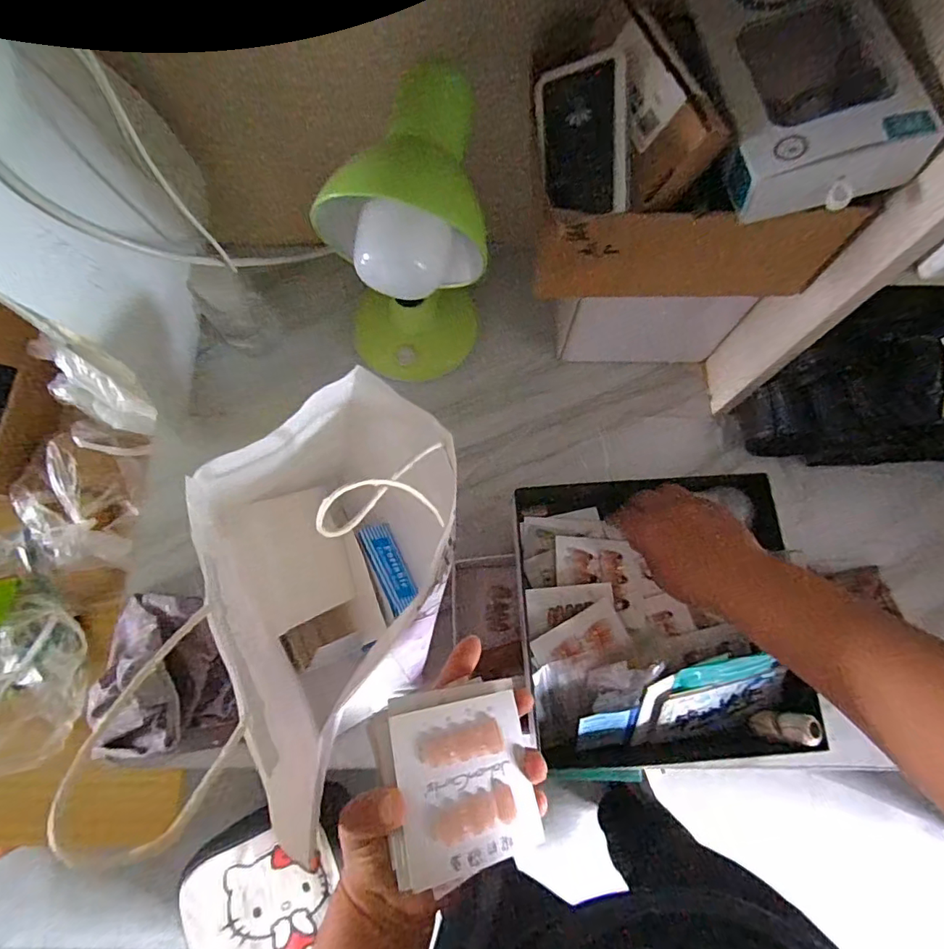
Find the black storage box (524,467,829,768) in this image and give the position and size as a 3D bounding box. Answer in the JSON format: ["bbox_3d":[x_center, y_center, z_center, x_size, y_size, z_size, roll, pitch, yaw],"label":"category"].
[{"bbox_3d":[0.151,0.118,0.445,0.208,0.077,0.239,-3,74,-1],"label":"black storage box"}]

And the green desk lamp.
[{"bbox_3d":[-0.045,-0.166,0.456,0.116,0.300,0.161,-5,74,-1],"label":"green desk lamp"}]

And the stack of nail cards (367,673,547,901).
[{"bbox_3d":[-0.007,0.168,0.288,0.084,0.015,0.089,-5,64,-27],"label":"stack of nail cards"}]

